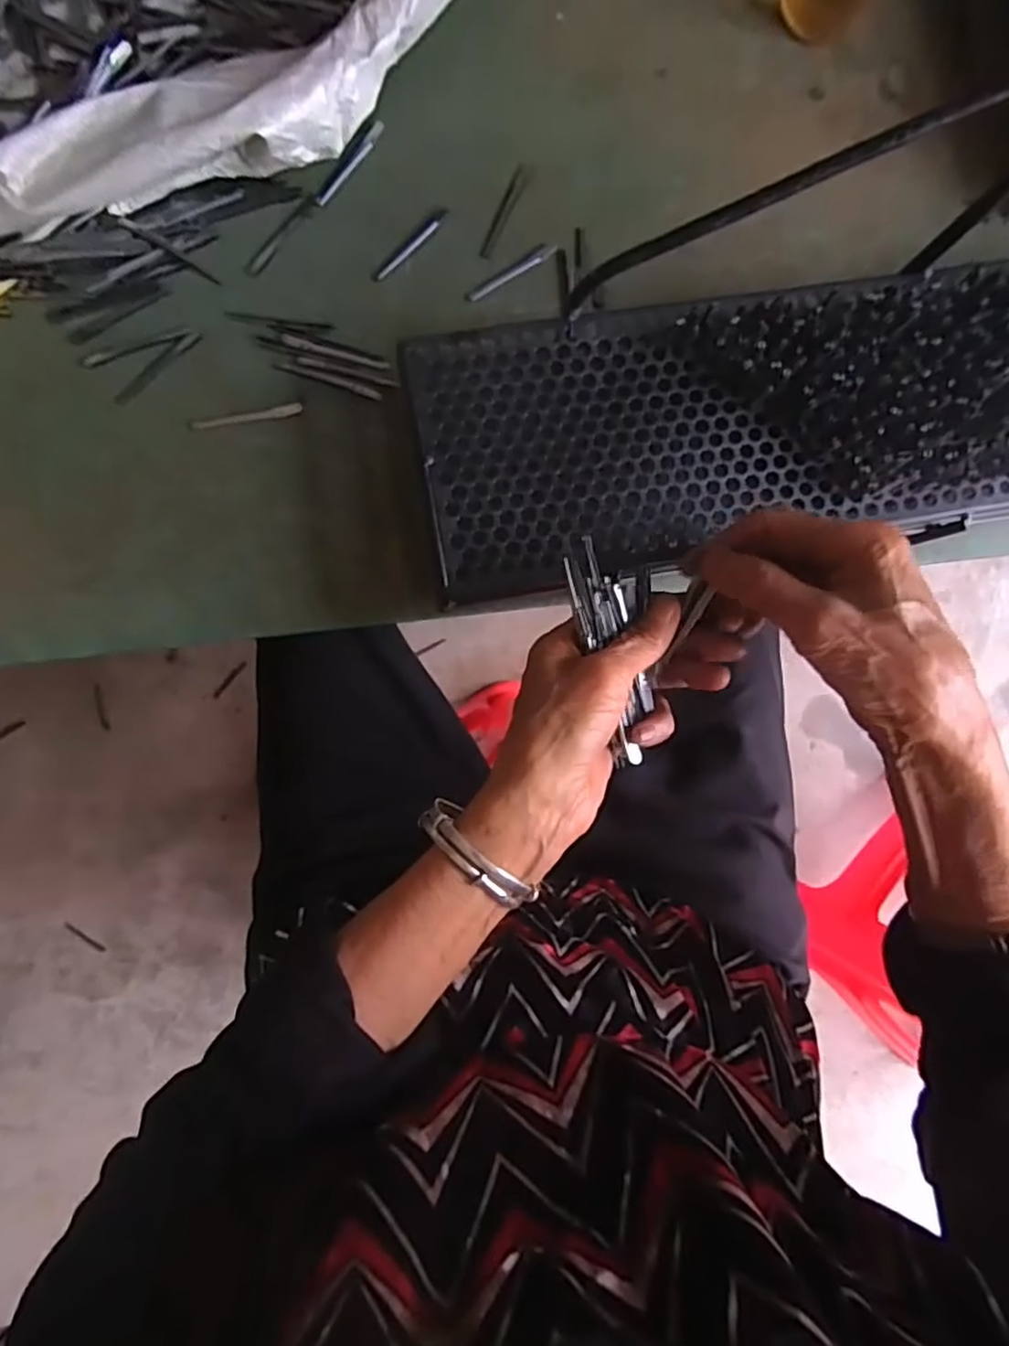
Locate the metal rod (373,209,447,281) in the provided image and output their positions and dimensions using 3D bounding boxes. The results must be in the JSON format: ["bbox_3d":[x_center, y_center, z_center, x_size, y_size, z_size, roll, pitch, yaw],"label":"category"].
[{"bbox_3d":[-0.060,-0.273,0.421,0.008,0.004,0.063,44,85,-3],"label":"metal rod"}]

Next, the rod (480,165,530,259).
[{"bbox_3d":[0.000,-0.297,0.425,0.008,0.005,0.063,25,86,-4],"label":"rod"}]

